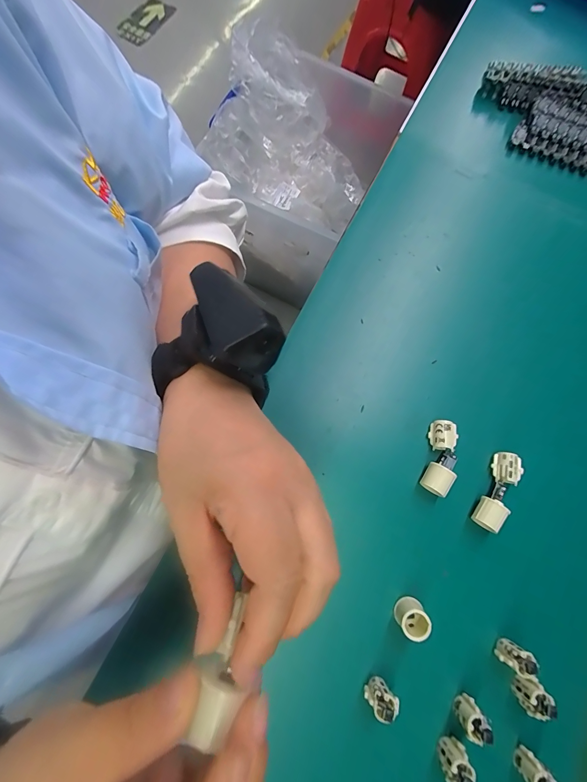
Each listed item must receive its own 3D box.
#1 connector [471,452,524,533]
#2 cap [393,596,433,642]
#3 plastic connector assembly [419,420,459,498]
[{"bbox_3d":[0.153,0.075,0.252,0.019,0.018,0.059,29,76,7],"label":"connector"},{"bbox_3d":[0.080,0.154,0.230,0.021,0.022,0.020,0,74,-1],"label":"cap"},{"bbox_3d":[0.113,0.051,0.258,0.023,0.018,0.055,19,75,4],"label":"plastic connector assembly"}]

